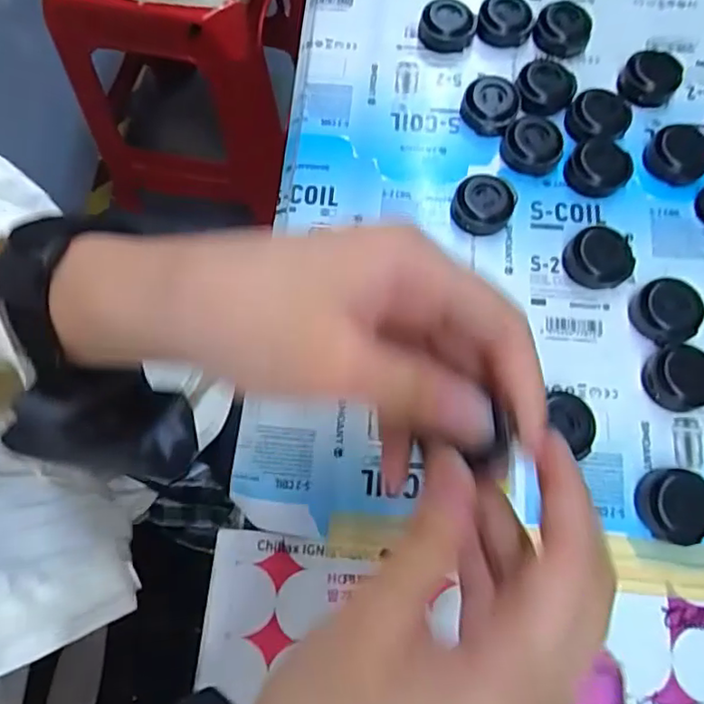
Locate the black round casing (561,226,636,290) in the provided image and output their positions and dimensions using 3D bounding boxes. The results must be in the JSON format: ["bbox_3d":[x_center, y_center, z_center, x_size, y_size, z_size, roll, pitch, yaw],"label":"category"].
[{"bbox_3d":[0.121,-0.046,0.285,0.031,0.012,0.029,0,72,1],"label":"black round casing"}]

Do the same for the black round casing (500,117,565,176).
[{"bbox_3d":[0.093,-0.105,0.302,0.030,0.010,0.028,0,72,1],"label":"black round casing"}]

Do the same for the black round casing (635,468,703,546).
[{"bbox_3d":[0.136,0.065,0.246,0.029,0.012,0.028,0,72,1],"label":"black round casing"}]

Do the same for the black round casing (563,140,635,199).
[{"bbox_3d":[0.126,-0.094,0.300,0.029,0.011,0.029,0,72,1],"label":"black round casing"}]

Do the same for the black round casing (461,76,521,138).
[{"bbox_3d":[0.073,-0.130,0.311,0.028,0.018,0.029,0,72,1],"label":"black round casing"}]

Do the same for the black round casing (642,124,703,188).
[{"bbox_3d":[0.170,-0.103,0.301,0.033,0.012,0.029,-42,76,-11],"label":"black round casing"}]

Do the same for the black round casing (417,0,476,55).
[{"bbox_3d":[0.053,-0.182,0.329,0.030,0.014,0.024,7,72,3],"label":"black round casing"}]

